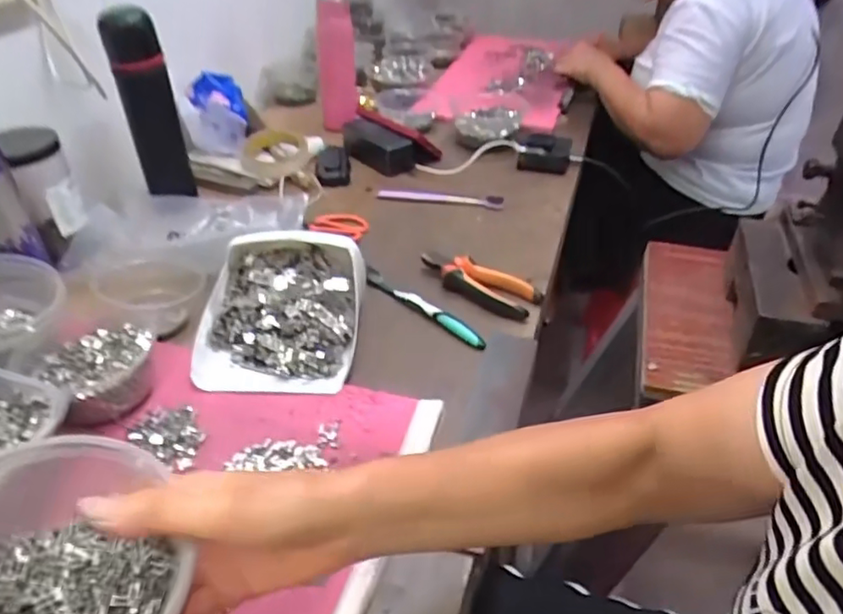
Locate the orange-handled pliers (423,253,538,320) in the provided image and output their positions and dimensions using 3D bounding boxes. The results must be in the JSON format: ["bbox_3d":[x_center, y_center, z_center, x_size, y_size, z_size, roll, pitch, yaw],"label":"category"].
[{"bbox_3d":[0.065,-0.031,0.699,0.143,0.027,0.057,25,44,28],"label":"orange-handled pliers"}]

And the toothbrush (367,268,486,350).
[{"bbox_3d":[0.002,-0.003,0.665,0.172,0.010,0.020,30,46,32],"label":"toothbrush"}]

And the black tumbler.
[{"bbox_3d":[-0.356,-0.254,0.796,0.067,0.237,0.056,-13,40,-17],"label":"black tumbler"}]

